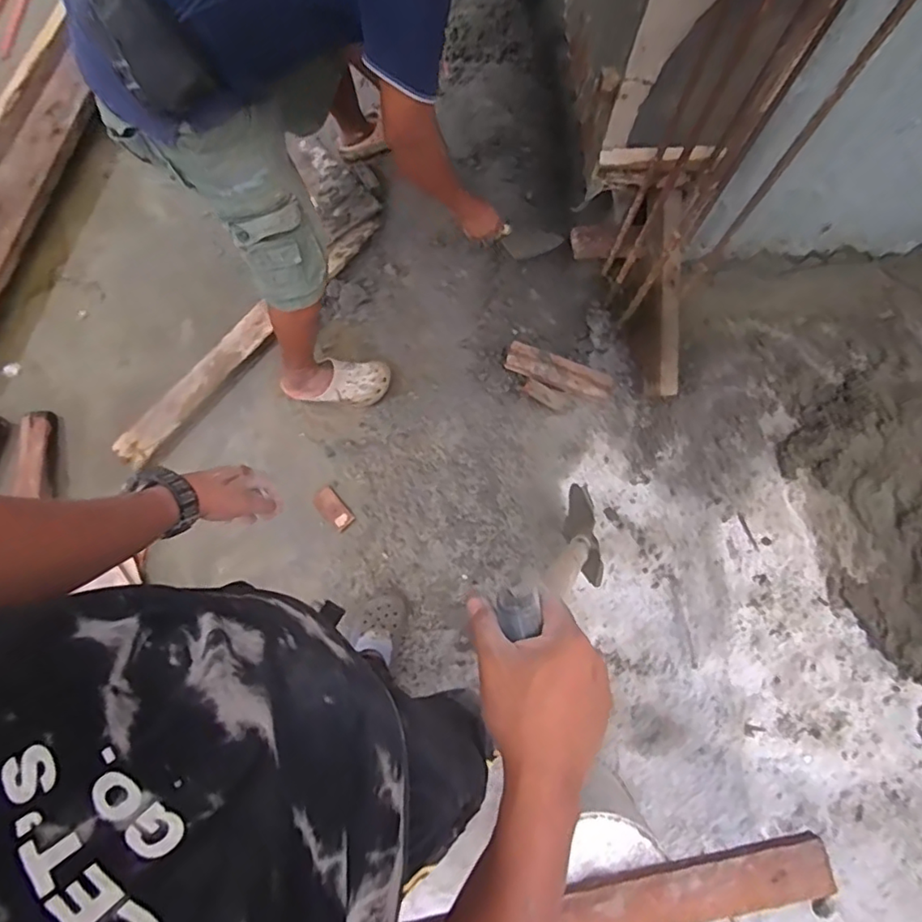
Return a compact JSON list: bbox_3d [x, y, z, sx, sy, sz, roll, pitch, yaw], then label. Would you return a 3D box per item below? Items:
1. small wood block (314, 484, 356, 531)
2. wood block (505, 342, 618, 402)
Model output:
[{"bbox_3d":[-0.336,0.126,1.482,0.061,0.006,0.120,-40,81,-6],"label":"small wood block"},{"bbox_3d":[0.267,-0.243,1.532,0.298,0.043,0.088,19,78,5],"label":"wood block"}]

